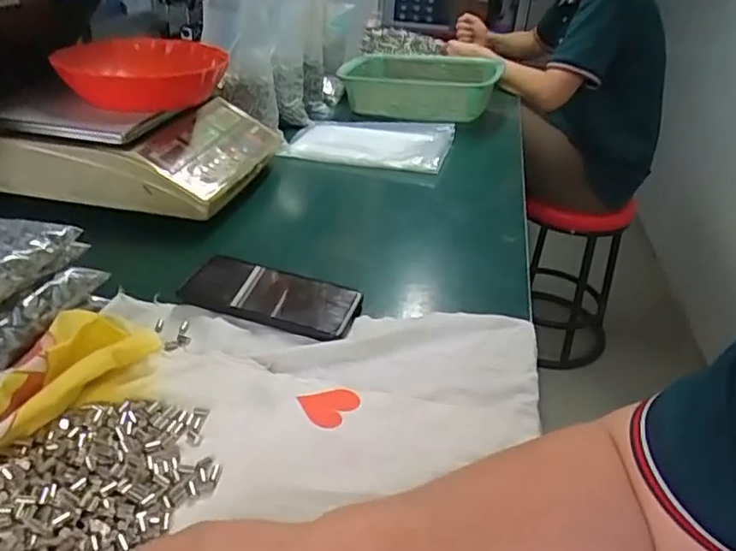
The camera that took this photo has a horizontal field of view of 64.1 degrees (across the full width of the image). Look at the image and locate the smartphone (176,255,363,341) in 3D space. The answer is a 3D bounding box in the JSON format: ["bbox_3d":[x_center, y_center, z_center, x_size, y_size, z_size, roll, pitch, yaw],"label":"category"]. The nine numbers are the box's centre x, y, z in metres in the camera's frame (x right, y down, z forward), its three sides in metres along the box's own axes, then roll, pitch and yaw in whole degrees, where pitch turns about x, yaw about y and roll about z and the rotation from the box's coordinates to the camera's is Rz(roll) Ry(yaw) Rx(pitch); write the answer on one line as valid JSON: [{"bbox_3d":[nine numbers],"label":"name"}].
[{"bbox_3d":[-0.093,0.017,0.560,0.168,0.011,0.077,14,33,16],"label":"smartphone"}]

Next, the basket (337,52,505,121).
[{"bbox_3d":[0.098,-0.381,1.160,0.290,0.075,0.285,4,32,1],"label":"basket"}]

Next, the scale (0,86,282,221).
[{"bbox_3d":[-0.316,-0.187,0.803,0.325,0.102,0.282,9,32,8],"label":"scale"}]

